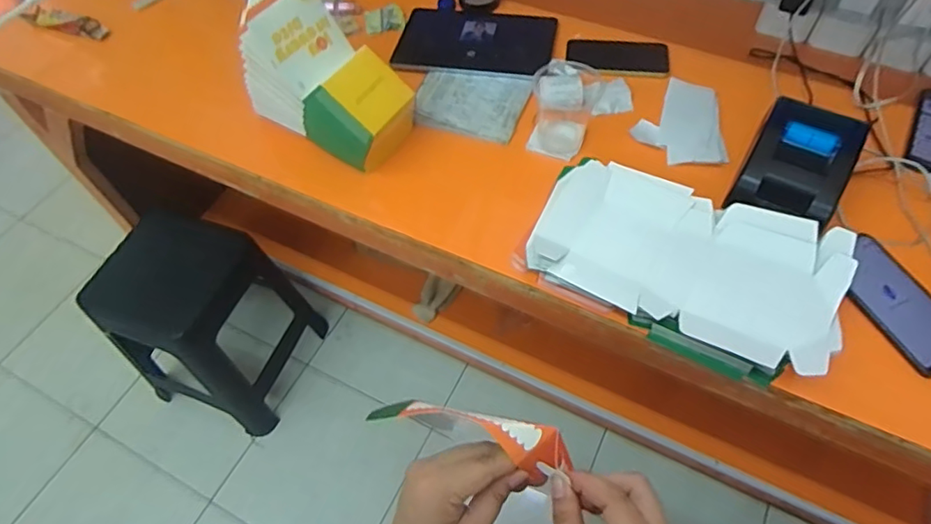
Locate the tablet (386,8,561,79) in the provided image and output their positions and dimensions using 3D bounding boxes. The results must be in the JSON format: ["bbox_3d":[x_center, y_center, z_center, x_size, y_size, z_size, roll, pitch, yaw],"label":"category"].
[{"bbox_3d":[0.014,-0.357,0.908,0.250,0.014,0.159,9,58,8],"label":"tablet"}]

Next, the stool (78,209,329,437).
[{"bbox_3d":[-0.613,0.155,1.365,0.334,0.452,0.330,16,59,12],"label":"stool"}]

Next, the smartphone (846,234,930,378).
[{"bbox_3d":[0.495,0.044,0.627,0.090,0.016,0.159,-22,59,-12],"label":"smartphone"}]

